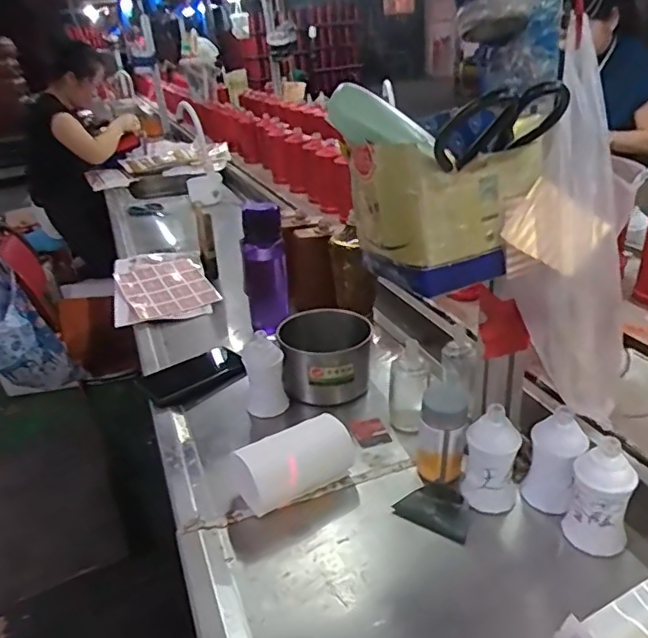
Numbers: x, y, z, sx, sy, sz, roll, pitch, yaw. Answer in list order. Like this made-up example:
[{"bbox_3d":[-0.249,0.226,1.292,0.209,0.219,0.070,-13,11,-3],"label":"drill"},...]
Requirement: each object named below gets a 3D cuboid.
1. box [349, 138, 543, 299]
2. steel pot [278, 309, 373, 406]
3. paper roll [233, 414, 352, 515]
[{"bbox_3d":[0.110,-0.106,0.531,0.140,0.120,0.115,-15,30,-17],"label":"box"},{"bbox_3d":[0.004,0.057,0.852,0.134,0.095,0.124,-6,29,0],"label":"steel pot"},{"bbox_3d":[-0.033,0.171,0.665,0.139,0.064,0.060,-21,32,-26],"label":"paper roll"}]

